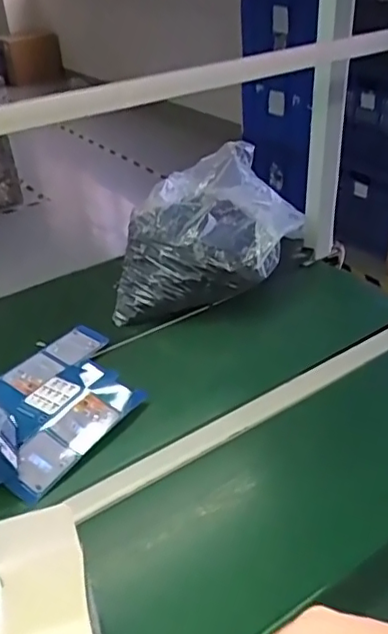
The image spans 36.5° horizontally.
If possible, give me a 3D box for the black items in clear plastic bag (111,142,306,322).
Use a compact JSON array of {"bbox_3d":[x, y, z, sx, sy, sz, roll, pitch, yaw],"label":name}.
[{"bbox_3d":[0.040,-0.169,1.175,0.328,0.196,0.386,4,35,9],"label":"black items in clear plastic bag"}]

